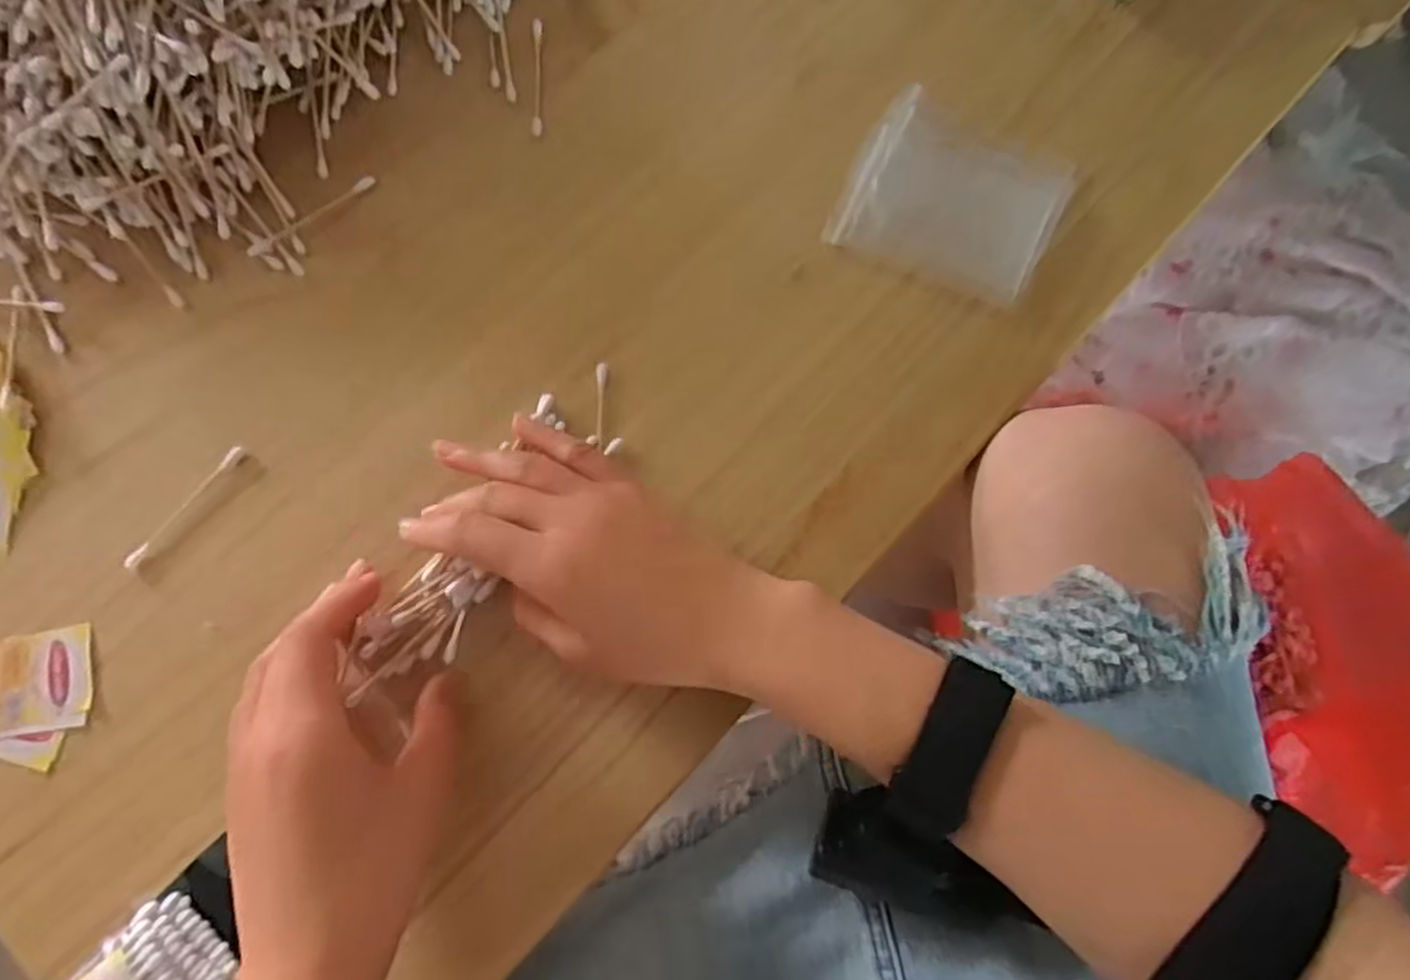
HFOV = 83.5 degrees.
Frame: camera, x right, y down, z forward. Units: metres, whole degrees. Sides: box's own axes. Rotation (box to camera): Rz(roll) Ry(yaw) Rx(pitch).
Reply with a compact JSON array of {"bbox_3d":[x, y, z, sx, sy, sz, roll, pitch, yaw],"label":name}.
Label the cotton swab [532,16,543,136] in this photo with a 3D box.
[{"bbox_3d":[-0.091,-0.224,0.427,0.006,0.004,0.072,-2,76,0],"label":"cotton swab"}]

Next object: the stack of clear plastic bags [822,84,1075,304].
[{"bbox_3d":[0.128,-0.154,0.408,0.105,0.014,0.092,23,77,6],"label":"stack of clear plastic bags"}]

